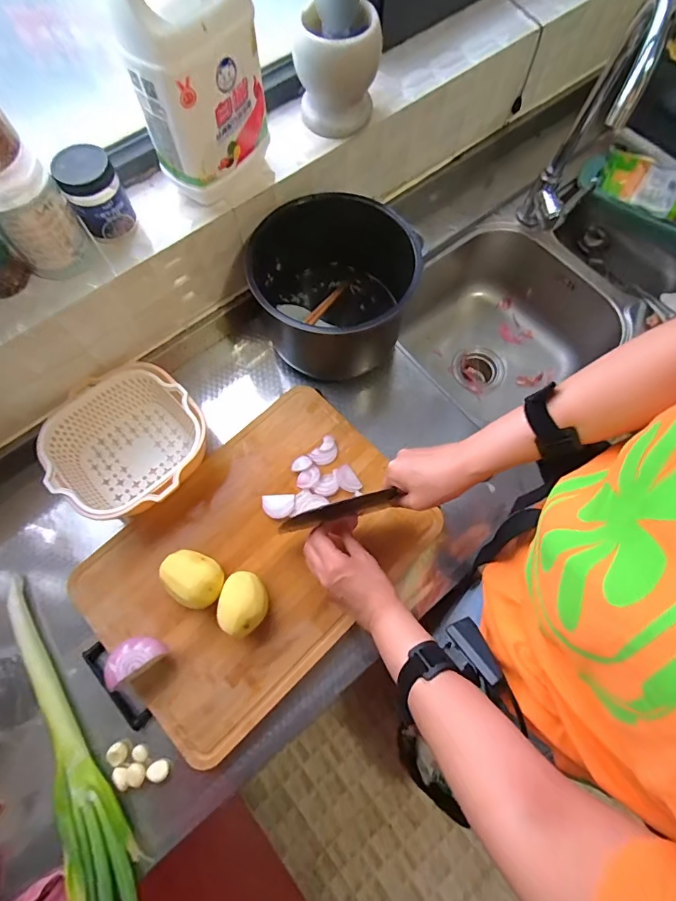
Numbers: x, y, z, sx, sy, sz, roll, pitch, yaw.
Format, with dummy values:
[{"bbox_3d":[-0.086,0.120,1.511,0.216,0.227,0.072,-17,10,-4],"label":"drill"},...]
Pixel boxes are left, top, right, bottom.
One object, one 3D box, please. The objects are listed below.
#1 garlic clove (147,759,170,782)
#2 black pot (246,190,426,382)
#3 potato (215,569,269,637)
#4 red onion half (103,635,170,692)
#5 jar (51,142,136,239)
[{"bbox_3d":[-0.217,0.387,0.536,0.024,0.011,0.020,-26,73,-9],"label":"garlic clove"},{"bbox_3d":[-0.005,-0.236,0.679,0.214,0.170,0.240,20,72,7],"label":"black pot"},{"bbox_3d":[-0.118,0.195,0.564,0.055,0.056,0.073,16,71,5],"label":"potato"},{"bbox_3d":[-0.250,0.253,0.548,0.065,0.052,0.040,-35,74,-12],"label":"red onion half"},{"bbox_3d":[-0.291,-0.309,0.536,0.060,0.080,0.054,-20,72,-7],"label":"jar"}]

